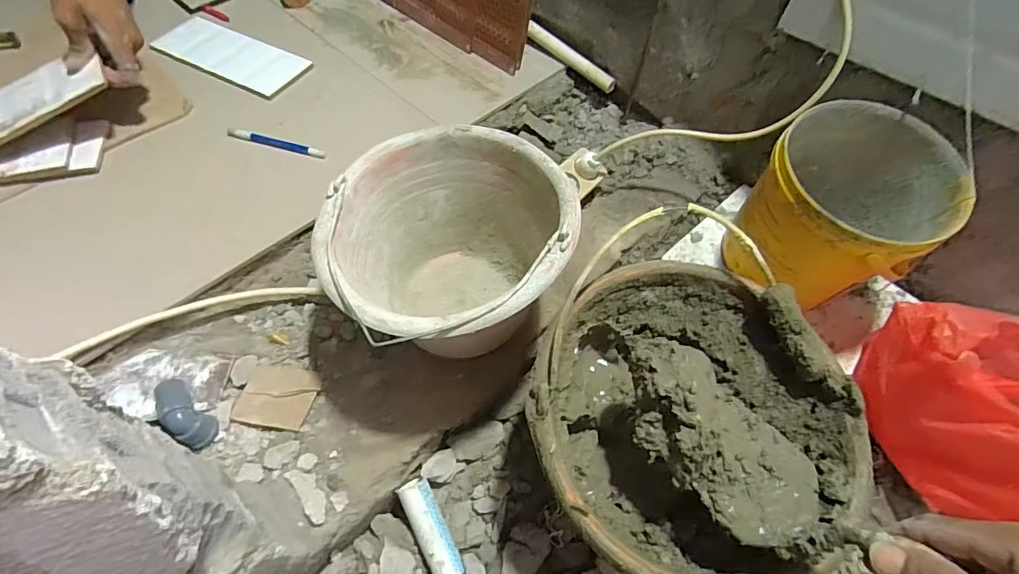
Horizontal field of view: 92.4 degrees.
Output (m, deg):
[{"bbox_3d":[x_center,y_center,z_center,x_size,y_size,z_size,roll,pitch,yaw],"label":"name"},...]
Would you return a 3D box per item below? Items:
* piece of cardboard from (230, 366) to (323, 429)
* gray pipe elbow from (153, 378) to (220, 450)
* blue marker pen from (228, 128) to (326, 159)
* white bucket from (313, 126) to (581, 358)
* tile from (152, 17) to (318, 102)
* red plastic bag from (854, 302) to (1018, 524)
[{"bbox_3d":[-0.245,0.115,0.521,0.074,0.007,0.068,9,53,-1],"label":"piece of cardboard"},{"bbox_3d":[-0.319,0.124,0.480,0.033,0.032,0.074,-36,87,-23],"label":"gray pipe elbow"},{"bbox_3d":[-0.321,-0.198,0.674,0.139,0.009,0.016,13,57,6],"label":"blue marker pen"},{"bbox_3d":[-0.066,-0.025,0.533,0.237,0.184,0.245,1,57,-2],"label":"white bucket"},{"bbox_3d":[-0.439,-0.366,0.769,0.238,0.012,0.106,23,59,12],"label":"tile"},{"bbox_3d":[0.500,0.125,0.472,0.180,0.161,0.265,-23,61,-16],"label":"red plastic bag"}]

